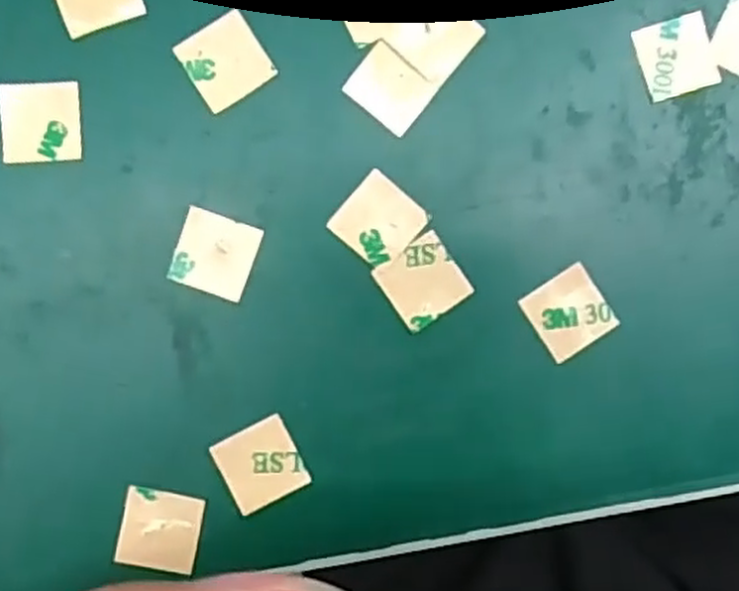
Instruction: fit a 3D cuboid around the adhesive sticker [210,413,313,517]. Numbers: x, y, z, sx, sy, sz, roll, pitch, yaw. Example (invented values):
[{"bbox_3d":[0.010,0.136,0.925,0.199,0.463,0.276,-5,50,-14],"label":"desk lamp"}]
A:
[{"bbox_3d":[-0.021,0.034,0.157,0.015,0.004,0.015,-27,94,-6],"label":"adhesive sticker"}]

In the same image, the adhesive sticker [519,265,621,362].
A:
[{"bbox_3d":[0.041,0.004,0.159,0.015,0.004,0.015,-33,92,-2],"label":"adhesive sticker"}]

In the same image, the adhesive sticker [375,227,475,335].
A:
[{"bbox_3d":[0.011,-0.003,0.158,0.015,0.004,0.015,-35,93,-4],"label":"adhesive sticker"}]

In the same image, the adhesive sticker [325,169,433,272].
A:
[{"bbox_3d":[0.002,-0.015,0.158,0.015,0.004,0.015,42,89,-1],"label":"adhesive sticker"}]

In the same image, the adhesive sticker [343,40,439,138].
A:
[{"bbox_3d":[0.004,-0.041,0.158,0.015,0.004,0.013,37,90,-5],"label":"adhesive sticker"}]

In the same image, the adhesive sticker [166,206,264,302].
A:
[{"bbox_3d":[-0.030,-0.008,0.156,0.015,0.004,0.015,19,88,-4],"label":"adhesive sticker"}]

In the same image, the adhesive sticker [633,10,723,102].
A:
[{"bbox_3d":[0.063,-0.049,0.161,0.015,0.004,0.015,-18,91,-3],"label":"adhesive sticker"}]

